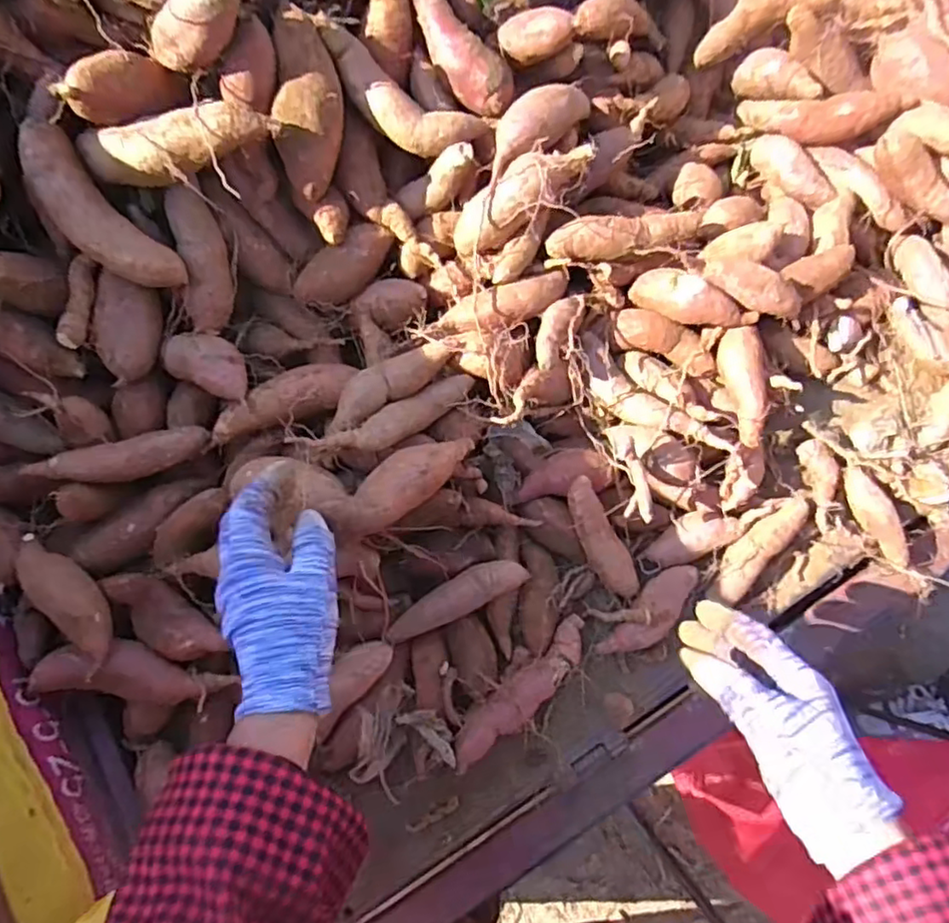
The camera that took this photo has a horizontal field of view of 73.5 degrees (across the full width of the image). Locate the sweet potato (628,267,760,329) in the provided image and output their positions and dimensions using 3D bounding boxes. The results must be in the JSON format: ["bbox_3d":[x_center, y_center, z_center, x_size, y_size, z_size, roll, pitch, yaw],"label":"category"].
[{"bbox_3d":[0.193,-0.141,0.569,0.107,0.043,0.038,33,76,12],"label":"sweet potato"}]

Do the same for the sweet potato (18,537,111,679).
[{"bbox_3d":[-0.319,0.107,0.501,0.039,0.028,0.120,-37,75,-10],"label":"sweet potato"}]

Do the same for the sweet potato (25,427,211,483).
[{"bbox_3d":[-0.288,-0.003,0.517,0.129,0.031,0.028,-17,72,-3],"label":"sweet potato"}]

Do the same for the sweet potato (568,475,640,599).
[{"bbox_3d":[0.110,0.066,0.548,0.033,0.024,0.111,-29,101,-7],"label":"sweet potato"}]

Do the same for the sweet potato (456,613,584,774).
[{"bbox_3d":[0.039,0.193,0.535,0.156,0.034,0.045,-44,76,-11],"label":"sweet potato"}]

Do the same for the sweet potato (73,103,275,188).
[{"bbox_3d":[-0.233,-0.243,0.492,0.162,0.039,0.044,-5,72,0],"label":"sweet potato"}]

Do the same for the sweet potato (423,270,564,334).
[{"bbox_3d":[0.025,-0.135,0.558,0.127,0.031,0.040,-28,73,-7],"label":"sweet potato"}]

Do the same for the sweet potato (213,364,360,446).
[{"bbox_3d":[-0.162,-0.052,0.545,0.121,0.035,0.043,-13,72,-2],"label":"sweet potato"}]

